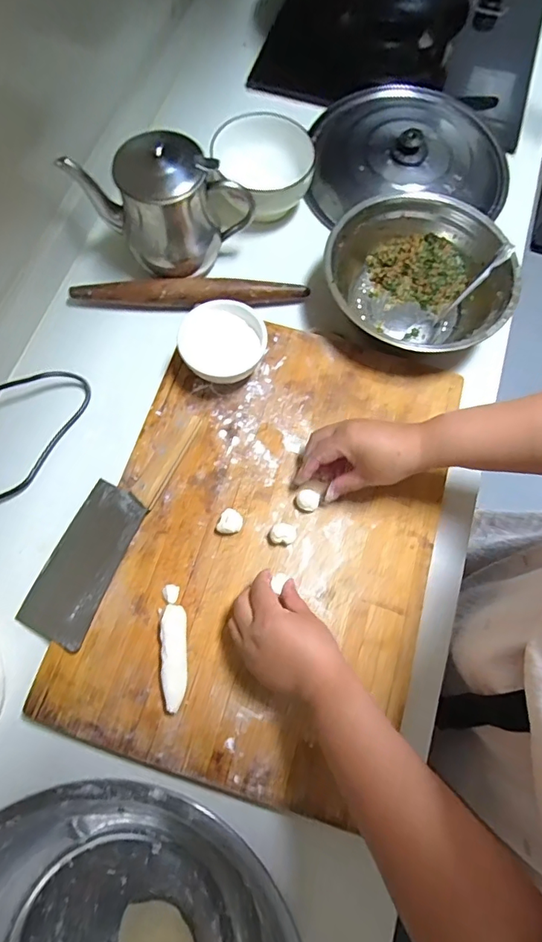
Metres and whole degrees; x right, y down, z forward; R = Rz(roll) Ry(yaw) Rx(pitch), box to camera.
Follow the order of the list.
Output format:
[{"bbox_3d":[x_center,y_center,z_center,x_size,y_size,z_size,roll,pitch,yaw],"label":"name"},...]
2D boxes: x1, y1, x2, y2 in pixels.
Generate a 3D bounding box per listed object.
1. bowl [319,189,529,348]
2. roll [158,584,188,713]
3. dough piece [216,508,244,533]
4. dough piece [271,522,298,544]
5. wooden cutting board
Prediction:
[{"bbox_3d":[0.182,-0.231,0.593,0.218,0.093,0.219,0,72,-1],"label":"bowl"},{"bbox_3d":[-0.096,0.173,0.464,0.026,0.020,0.115,-6,73,-3],"label":"roll"},{"bbox_3d":[-0.044,0.054,0.501,0.026,0.025,0.026,0,72,-1],"label":"dough piece"},{"bbox_3d":[0.014,0.067,0.498,0.025,0.018,0.025,0,72,-1],"label":"dough piece"},{"bbox_3d":[0.003,0.058,0.504,0.346,0.034,0.492,16,71,7],"label":"wooden cutting board"}]

